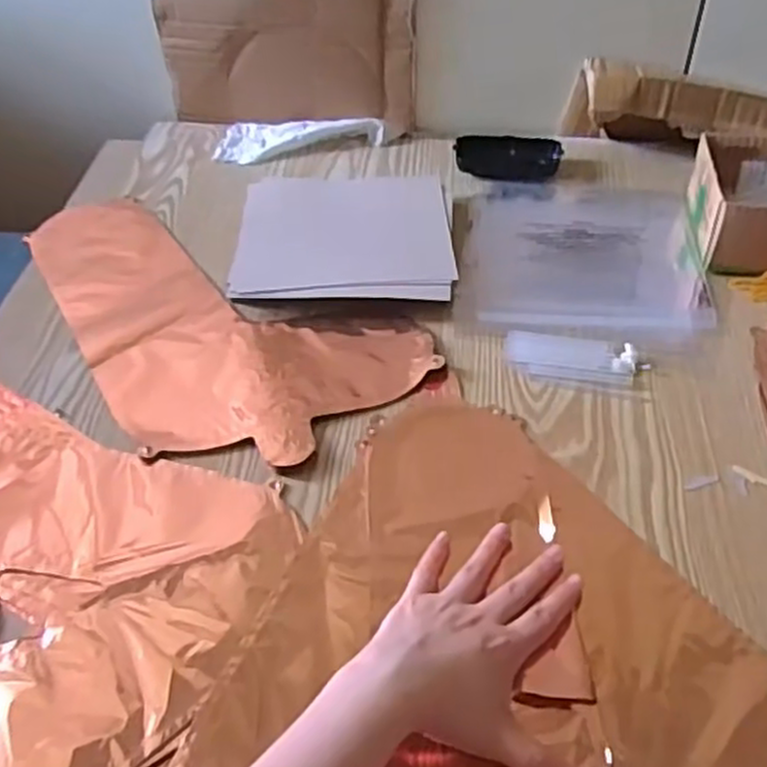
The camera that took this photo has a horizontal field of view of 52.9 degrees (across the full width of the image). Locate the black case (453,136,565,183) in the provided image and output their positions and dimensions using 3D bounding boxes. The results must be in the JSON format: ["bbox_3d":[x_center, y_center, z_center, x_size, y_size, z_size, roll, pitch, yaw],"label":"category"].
[{"bbox_3d":[0.135,-0.245,0.828,0.110,0.026,0.045,-2,46,2],"label":"black case"}]

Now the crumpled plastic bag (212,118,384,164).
[{"bbox_3d":[-0.094,-0.268,0.850,0.181,0.022,0.073,5,46,8],"label":"crumpled plastic bag"}]

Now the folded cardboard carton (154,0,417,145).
[{"bbox_3d":[-0.103,-0.357,0.827,0.272,0.175,0.043,9,47,12],"label":"folded cardboard carton"}]

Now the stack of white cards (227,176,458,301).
[{"bbox_3d":[-0.035,-0.136,0.714,0.195,0.027,0.166,1,46,4],"label":"stack of white cards"}]

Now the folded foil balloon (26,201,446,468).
[{"bbox_3d":[-0.180,-0.061,0.670,0.416,0.009,0.207,30,55,28],"label":"folded foil balloon"}]

